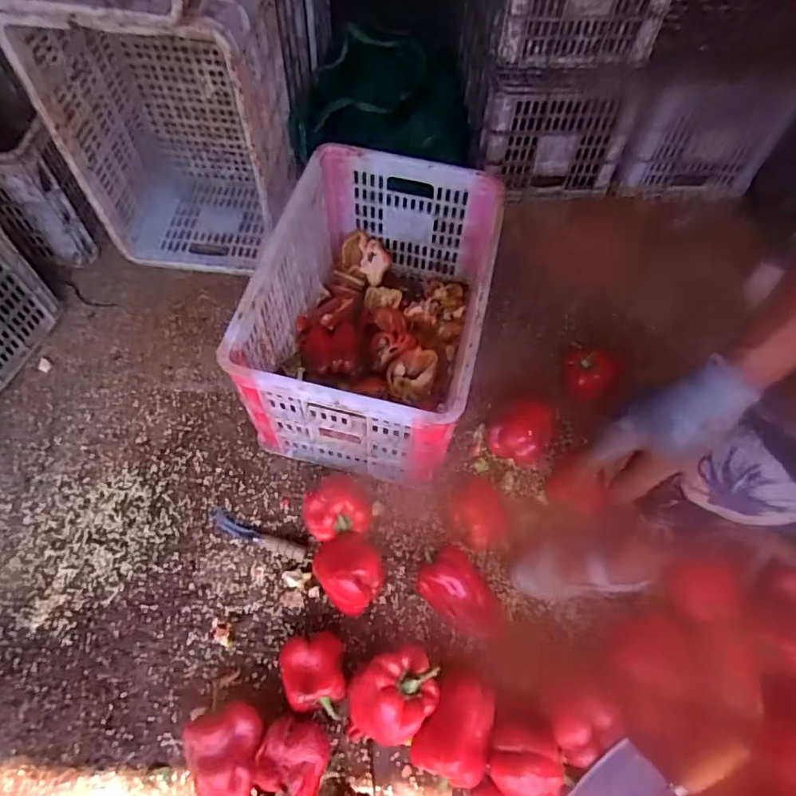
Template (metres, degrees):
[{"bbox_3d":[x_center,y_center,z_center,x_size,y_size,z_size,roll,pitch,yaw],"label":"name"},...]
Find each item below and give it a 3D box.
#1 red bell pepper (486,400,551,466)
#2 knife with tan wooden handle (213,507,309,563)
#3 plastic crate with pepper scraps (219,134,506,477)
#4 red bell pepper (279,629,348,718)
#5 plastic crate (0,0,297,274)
[{"bbox_3d":[0.220,0.068,0.961,0.096,0.124,0.090,1,61,-2],"label":"red bell pepper"},{"bbox_3d":[-0.244,0.238,0.917,0.181,0.012,0.034,21,62,9],"label":"knife with tan wooden handle"},{"bbox_3d":[-0.039,-0.148,0.973,0.354,0.305,0.515,12,61,4],"label":"plastic crate with pepper scraps"},{"bbox_3d":[-0.123,0.409,0.785,0.097,0.084,0.115,-9,62,-7],"label":"red bell pepper"},{"bbox_3d":[-0.419,-0.534,1.048,0.364,0.525,0.300,5,61,0],"label":"plastic crate"}]

